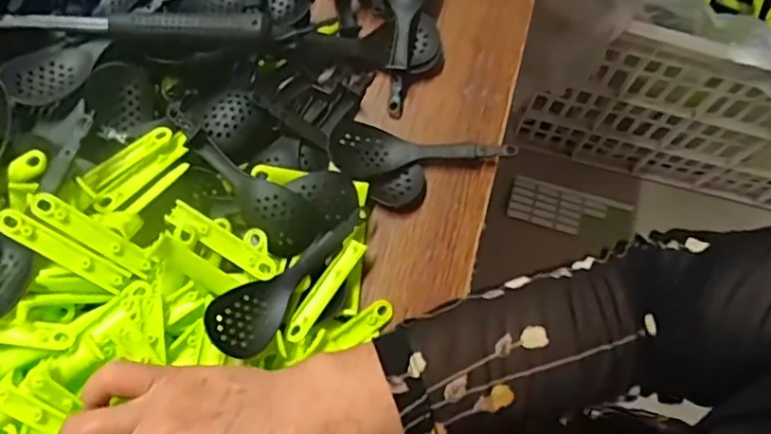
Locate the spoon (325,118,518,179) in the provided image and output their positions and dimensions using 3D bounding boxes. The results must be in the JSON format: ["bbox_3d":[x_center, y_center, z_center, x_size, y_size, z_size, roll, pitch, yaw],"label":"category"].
[{"bbox_3d":[0.024,-0.039,0.432,0.125,0.017,0.039,10,71,2],"label":"spoon"}]

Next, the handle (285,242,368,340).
[{"bbox_3d":[-0.038,0.046,0.398,0.012,0.006,0.076,33,73,9],"label":"handle"}]

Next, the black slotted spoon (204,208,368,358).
[{"bbox_3d":[-0.058,0.035,0.389,0.037,0.015,0.127,40,62,11],"label":"black slotted spoon"}]

